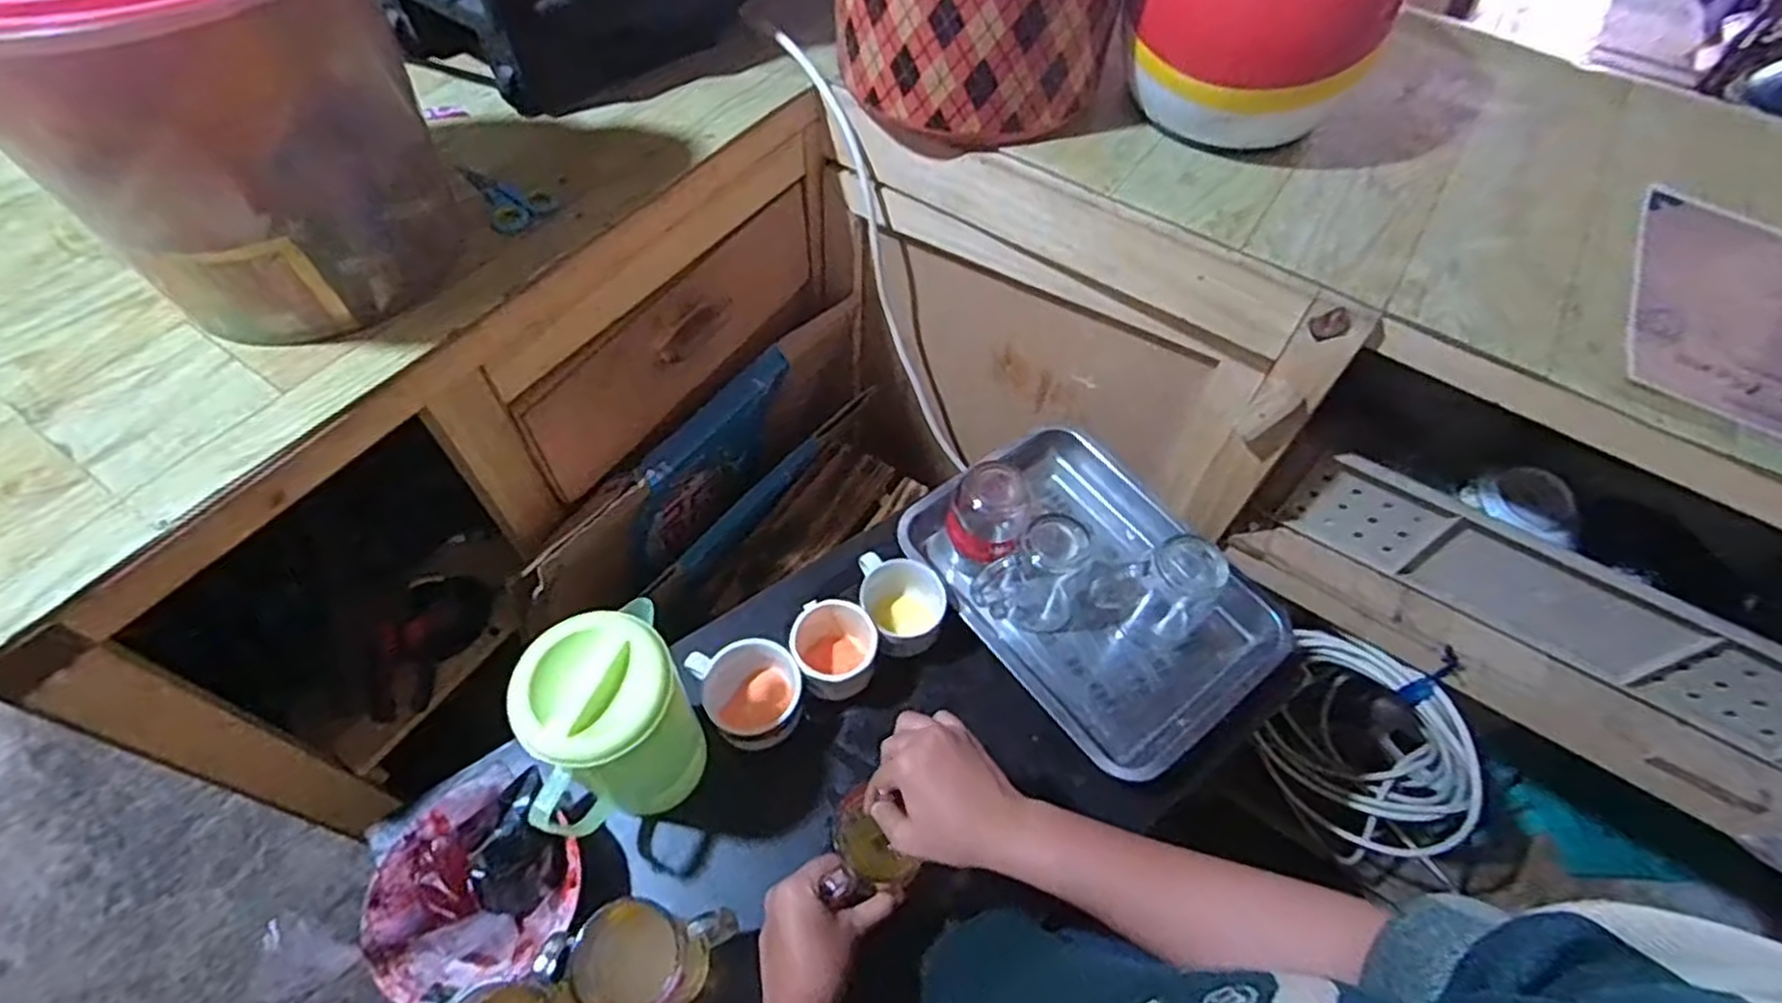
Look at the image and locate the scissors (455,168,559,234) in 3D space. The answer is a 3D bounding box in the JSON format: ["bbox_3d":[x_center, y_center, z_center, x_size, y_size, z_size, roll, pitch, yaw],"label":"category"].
[{"bbox_3d":[-0.339,-0.273,0.677,0.055,0.011,0.108,-37,66,-22],"label":"scissors"}]

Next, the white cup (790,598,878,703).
[{"bbox_3d":[-0.053,0.137,0.741,0.077,0.080,0.089,4,58,0],"label":"white cup"}]

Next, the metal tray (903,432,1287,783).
[{"bbox_3d":[0.201,0.089,0.806,0.260,0.064,0.348,-32,64,-20],"label":"metal tray"}]

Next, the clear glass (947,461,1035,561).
[{"bbox_3d":[0.098,0.013,0.790,0.070,0.097,0.070,1,58,-2],"label":"clear glass"}]

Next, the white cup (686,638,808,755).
[{"bbox_3d":[-0.126,0.177,0.711,0.086,0.079,0.093,-21,61,-15],"label":"white cup"}]

